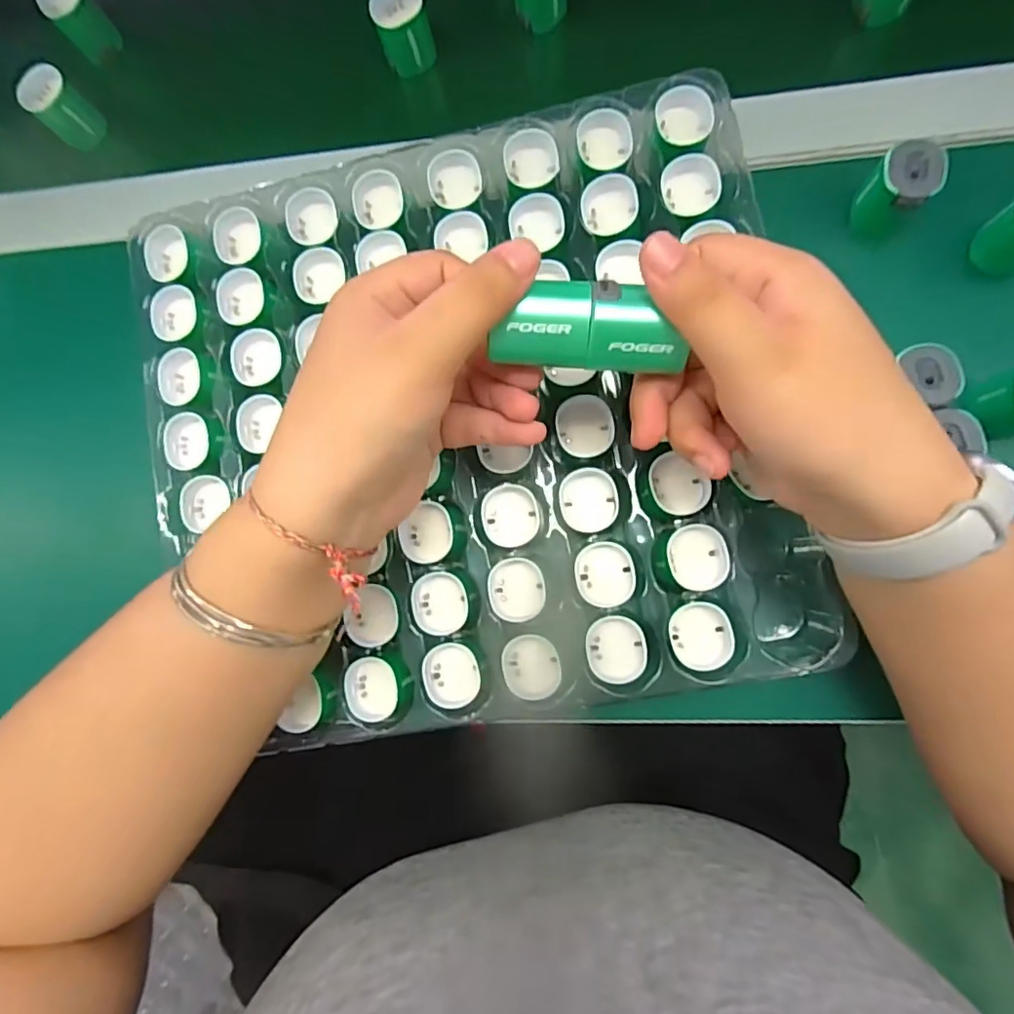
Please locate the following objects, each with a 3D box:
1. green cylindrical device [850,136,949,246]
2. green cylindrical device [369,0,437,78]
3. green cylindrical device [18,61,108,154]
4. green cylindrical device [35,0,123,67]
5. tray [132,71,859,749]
[{"bbox_3d":[0.195,-0.156,0.285,0.031,0.038,0.029,0,85,5],"label":"green cylindrical device"},{"bbox_3d":[-0.061,-0.283,0.338,0.030,0.031,0.032,0,85,5],"label":"green cylindrical device"},{"bbox_3d":[-0.283,-0.253,0.363,0.026,0.041,0.030,43,90,7],"label":"green cylindrical device"},{"bbox_3d":[-0.273,-0.312,0.367,0.028,0.036,0.030,0,85,5],"label":"green cylindrical device"},{"bbox_3d":[-0.024,-0.044,0.294,0.314,0.028,0.295,-12,84,4],"label":"tray"}]

